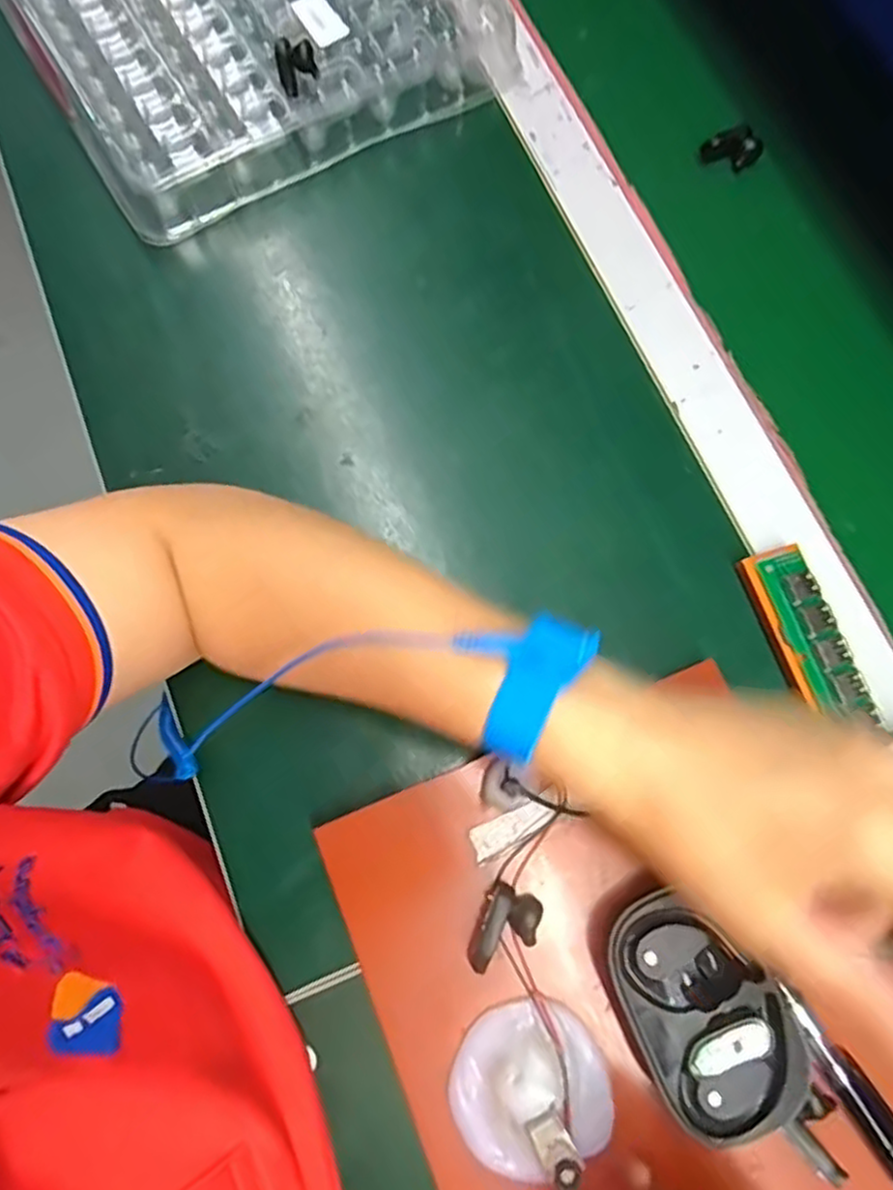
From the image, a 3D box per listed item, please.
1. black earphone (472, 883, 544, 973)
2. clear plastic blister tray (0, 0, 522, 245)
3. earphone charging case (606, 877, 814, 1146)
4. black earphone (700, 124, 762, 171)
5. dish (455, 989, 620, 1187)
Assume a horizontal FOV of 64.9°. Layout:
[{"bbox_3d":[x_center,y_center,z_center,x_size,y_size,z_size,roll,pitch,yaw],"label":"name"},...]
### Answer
[{"bbox_3d":[0.025,0.142,0.294,0.023,0.013,0.035,24,76,7],"label":"black earphone"},{"bbox_3d":[-0.130,-0.378,0.450,0.265,0.049,0.260,-31,77,-8],"label":"clear plastic blister tray"},{"bbox_3d":[0.100,0.162,0.278,0.059,0.035,0.089,-25,76,-7],"label":"earphone charging case"},{"bbox_3d":[0.175,-0.273,0.430,0.035,0.019,0.016,-9,75,-2],"label":"black earphone"},{"bbox_3d":[0.033,0.197,0.279,0.061,0.015,0.059,0,75,0],"label":"dish"}]

